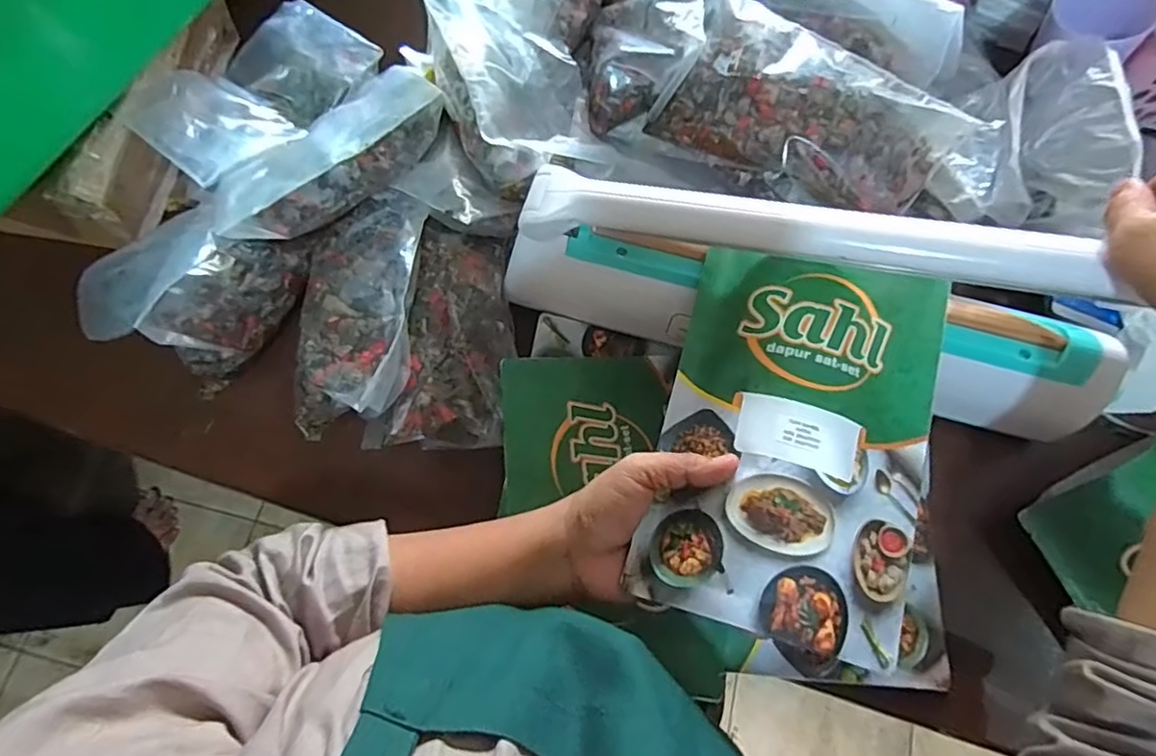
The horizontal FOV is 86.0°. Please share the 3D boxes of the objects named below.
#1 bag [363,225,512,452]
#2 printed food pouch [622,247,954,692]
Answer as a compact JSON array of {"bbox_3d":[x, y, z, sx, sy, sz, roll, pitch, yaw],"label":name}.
[{"bbox_3d":[-0.093,-0.033,0.451,0.088,0.027,0.165,5,73,0],"label":"bag"},{"bbox_3d":[0.128,0.039,0.351,0.154,0.026,0.232,10,73,2],"label":"printed food pouch"}]

